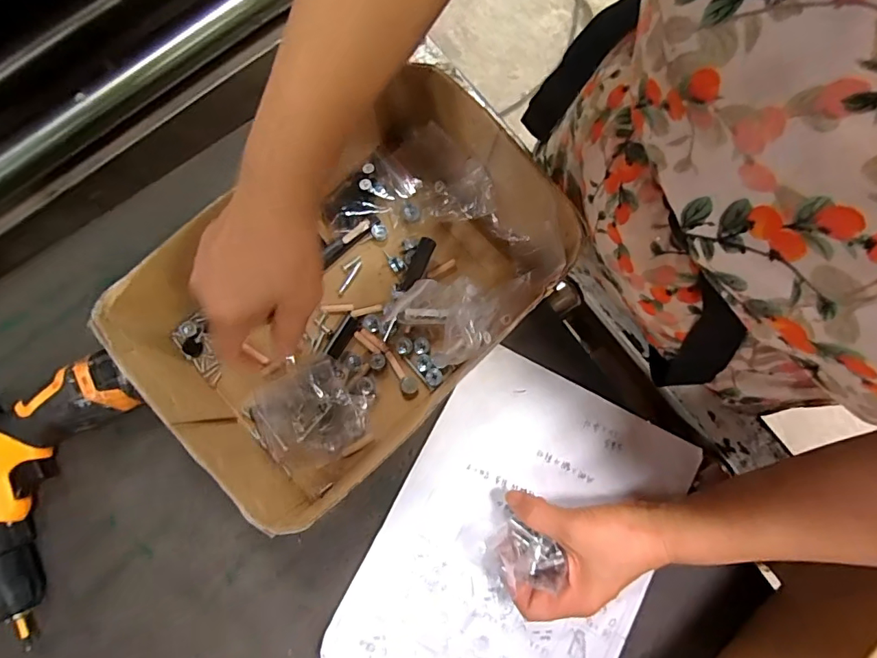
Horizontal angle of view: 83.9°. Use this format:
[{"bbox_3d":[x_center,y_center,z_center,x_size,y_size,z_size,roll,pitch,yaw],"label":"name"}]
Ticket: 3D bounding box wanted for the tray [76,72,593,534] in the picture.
[{"bbox_3d":[-0.067,-0.029,0.394,0.313,0.099,0.207,-41,82,-5],"label":"tray"}]

